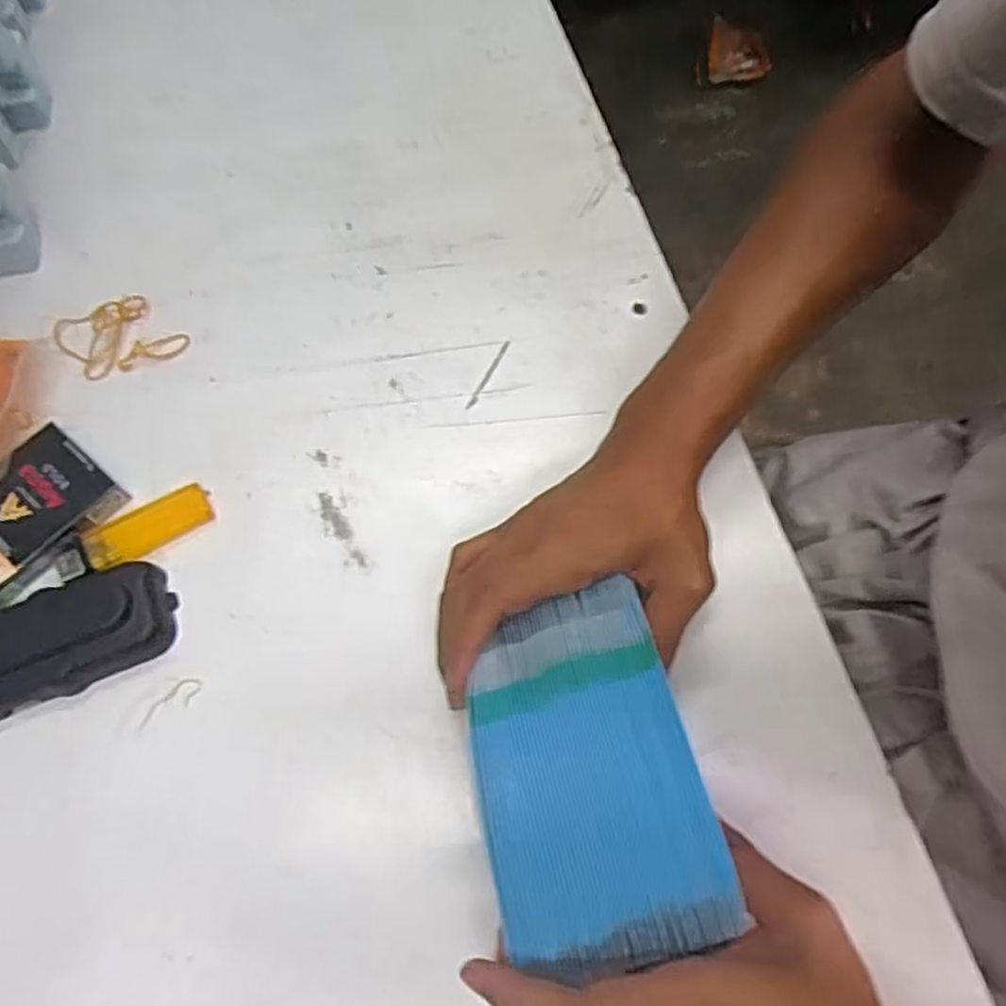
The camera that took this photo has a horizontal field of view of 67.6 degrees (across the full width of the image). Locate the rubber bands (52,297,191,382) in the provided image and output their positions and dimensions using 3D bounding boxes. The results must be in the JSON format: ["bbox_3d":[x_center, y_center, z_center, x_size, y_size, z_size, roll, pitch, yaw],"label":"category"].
[{"bbox_3d":[-0.232,-0.102,0.457,0.072,0.006,0.050,-20,68,-8],"label":"rubber bands"}]

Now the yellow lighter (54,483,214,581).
[{"bbox_3d":[-0.196,0.016,0.401,0.078,0.012,0.027,-31,70,-12],"label":"yellow lighter"}]

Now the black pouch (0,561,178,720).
[{"bbox_3d":[-0.220,0.068,0.375,0.105,0.020,0.053,-25,68,-10],"label":"black pouch"}]

